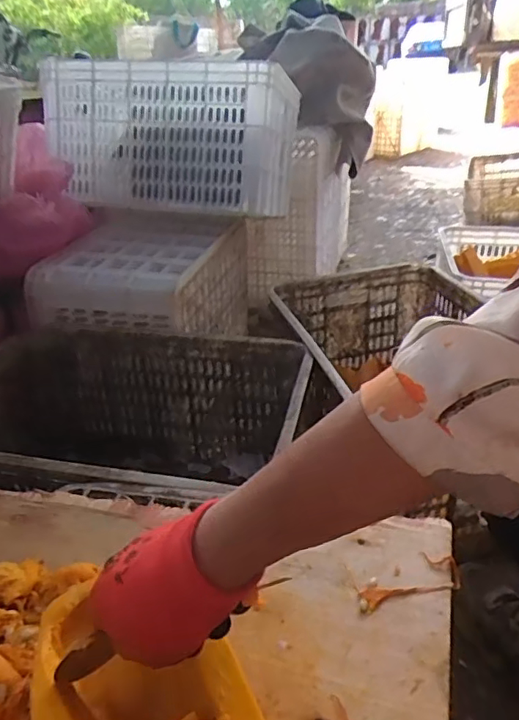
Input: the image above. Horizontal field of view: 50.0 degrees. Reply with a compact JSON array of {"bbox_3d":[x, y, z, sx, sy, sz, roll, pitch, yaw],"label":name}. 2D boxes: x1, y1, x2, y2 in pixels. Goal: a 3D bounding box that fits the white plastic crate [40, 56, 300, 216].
[{"bbox_3d":[-0.174,-0.491,1.217,0.475,0.283,0.346,2,31,9],"label":"white plastic crate"}]

